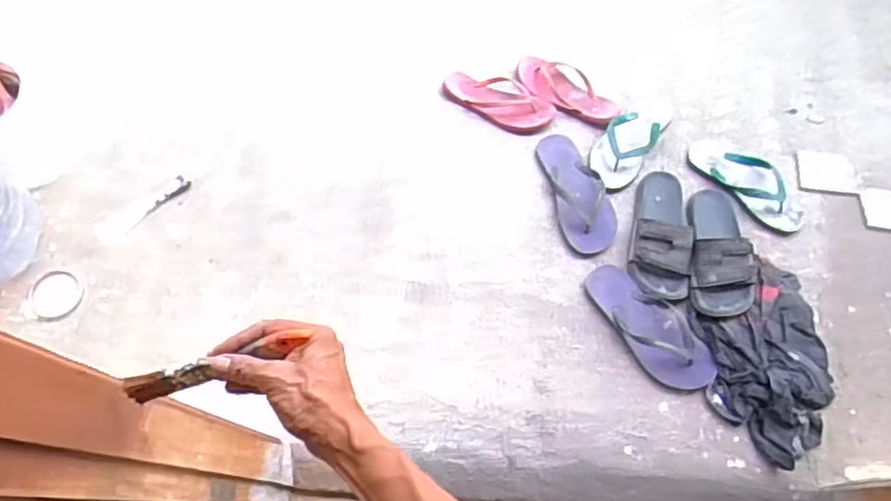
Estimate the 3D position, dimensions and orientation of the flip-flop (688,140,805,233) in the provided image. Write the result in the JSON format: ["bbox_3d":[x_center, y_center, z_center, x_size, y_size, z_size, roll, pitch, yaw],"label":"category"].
[{"bbox_3d":[0.599,-0.139,1.338,0.115,0.035,0.254,-40,75,-13],"label":"flip-flop"}]

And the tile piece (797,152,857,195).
[{"bbox_3d":[0.760,-0.157,1.360,0.106,0.008,0.093,4,62,5],"label":"tile piece"}]

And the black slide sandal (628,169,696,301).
[{"bbox_3d":[0.404,-0.038,1.276,0.106,0.065,0.263,10,70,4],"label":"black slide sandal"}]

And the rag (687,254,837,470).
[{"bbox_3d":[0.548,0.183,1.171,0.205,0.040,0.341,-4,70,-1],"label":"rag"}]

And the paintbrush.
[{"bbox_3d":[-0.192,0.097,0.560,0.166,0.016,0.021,-18,69,14],"label":"paintbrush"}]

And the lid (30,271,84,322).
[{"bbox_3d":[-0.739,0.087,1.292,0.093,0.014,0.094,0,70,0],"label":"lid"}]

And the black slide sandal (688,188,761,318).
[{"bbox_3d":[0.506,0.000,1.254,0.112,0.083,0.252,8,70,3],"label":"black slide sandal"}]

